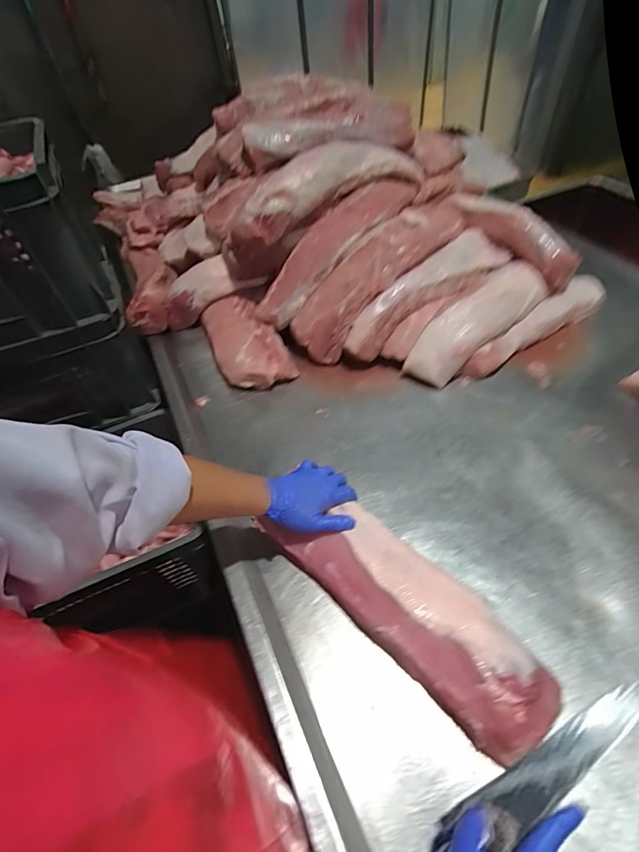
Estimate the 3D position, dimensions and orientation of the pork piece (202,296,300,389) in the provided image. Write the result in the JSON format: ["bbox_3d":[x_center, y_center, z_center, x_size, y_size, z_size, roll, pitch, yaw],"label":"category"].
[{"bbox_3d":[-0.169,-0.190,0.938,0.146,0.069,0.279,-23,51,-14],"label":"pork piece"}]

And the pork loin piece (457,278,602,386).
[{"bbox_3d":[0.473,-0.212,0.909,0.430,0.055,0.074,-31,53,-20],"label":"pork loin piece"}]

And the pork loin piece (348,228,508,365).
[{"bbox_3d":[0.228,-0.294,0.892,0.429,0.092,0.108,-37,55,-9],"label":"pork loin piece"}]

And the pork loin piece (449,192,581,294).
[{"bbox_3d":[0.439,-0.453,0.952,0.093,0.088,0.340,-32,67,-20],"label":"pork loin piece"}]

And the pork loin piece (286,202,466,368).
[{"bbox_3d":[0.142,-0.360,0.911,0.510,0.129,0.137,-44,56,-4],"label":"pork loin piece"}]

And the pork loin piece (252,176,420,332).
[{"bbox_3d":[0.046,-0.405,0.930,0.474,0.091,0.113,-47,58,-5],"label":"pork loin piece"}]

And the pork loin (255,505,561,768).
[{"bbox_3d":[0.108,0.225,0.539,0.370,0.051,0.128,32,59,32],"label":"pork loin"}]

